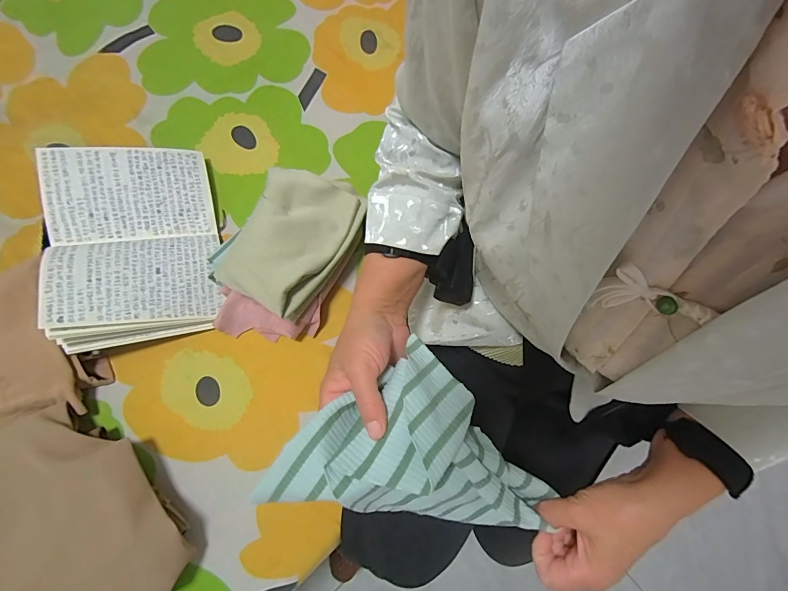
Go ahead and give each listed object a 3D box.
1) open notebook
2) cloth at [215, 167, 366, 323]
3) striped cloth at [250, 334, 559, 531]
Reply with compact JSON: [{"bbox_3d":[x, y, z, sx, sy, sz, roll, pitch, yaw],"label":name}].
[{"bbox_3d":[-0.368,-0.078,0.552,0.206,0.050,0.280,-7,74,-30],"label":"open notebook"},{"bbox_3d":[-0.138,-0.080,0.526,0.139,0.048,0.197,26,79,5],"label":"cloth"},{"bbox_3d":[0.012,0.154,0.313,0.170,0.074,0.177,-38,81,-8],"label":"striped cloth"}]

